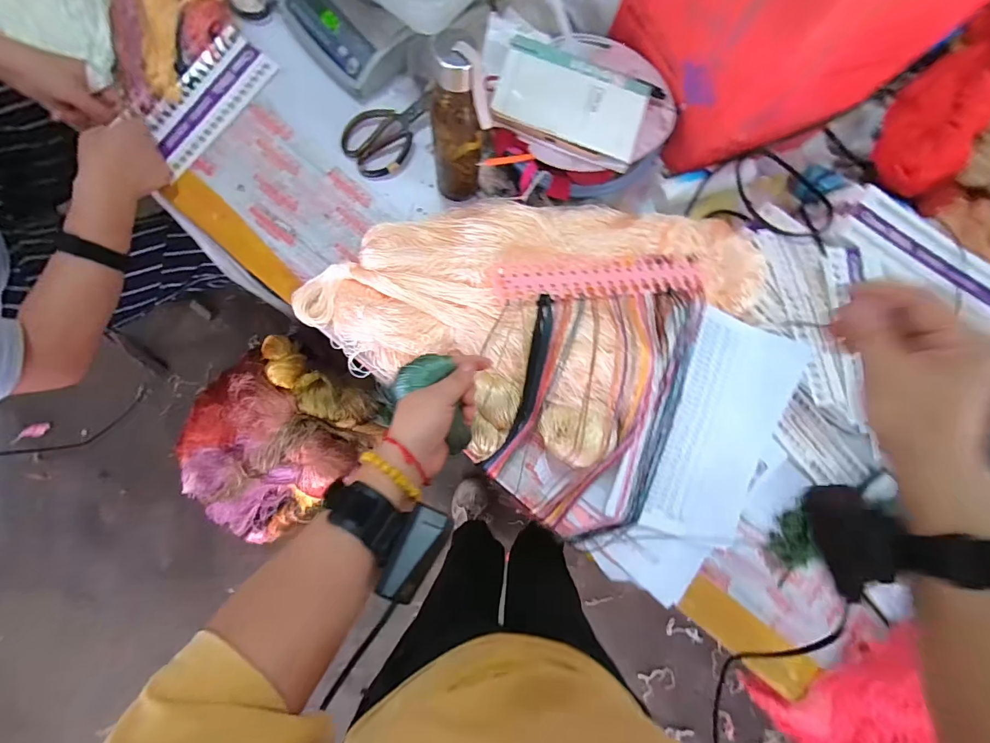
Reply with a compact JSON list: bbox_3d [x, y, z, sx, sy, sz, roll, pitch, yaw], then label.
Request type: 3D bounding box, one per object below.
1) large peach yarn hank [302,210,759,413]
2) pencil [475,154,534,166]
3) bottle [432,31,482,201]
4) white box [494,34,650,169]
[{"bbox_3d":[0.047,-0.085,0.560,0.636,0.094,0.307,2,84,-3],"label":"large peach yarn hank"},{"bbox_3d":[0.014,-0.288,0.567,0.079,0.011,0.010,-10,84,-4],"label":"pencil"},{"bbox_3d":[-0.046,-0.297,0.521,0.067,0.223,0.051,-3,84,-3],"label":"bottle"},{"bbox_3d":[0.105,-0.368,0.567,0.199,0.021,0.135,15,83,-1],"label":"white box"}]

